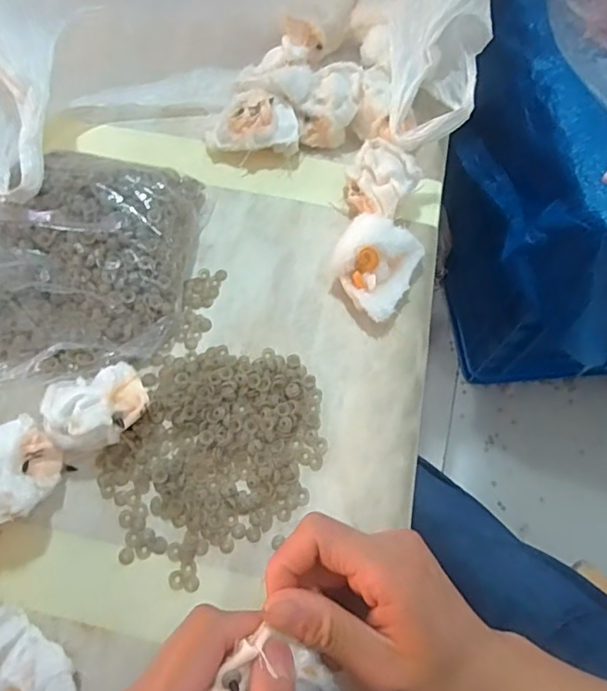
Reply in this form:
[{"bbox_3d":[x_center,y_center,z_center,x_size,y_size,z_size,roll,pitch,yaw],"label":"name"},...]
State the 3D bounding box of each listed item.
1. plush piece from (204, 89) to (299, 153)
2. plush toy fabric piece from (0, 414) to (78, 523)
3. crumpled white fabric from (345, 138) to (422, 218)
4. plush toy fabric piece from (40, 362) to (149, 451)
[{"bbox_3d":[-0.040,-0.173,0.429,0.071,0.037,0.043,-1,68,-2],"label":"plush piece"},{"bbox_3d":[-0.165,0.074,0.316,0.041,0.043,0.055,26,70,9],"label":"plush toy fabric piece"},{"bbox_3d":[0.057,-0.118,0.398,0.045,0.037,0.041,0,68,-1],"label":"crumpled white fabric"},{"bbox_3d":[-0.124,0.038,0.334,0.056,0.035,0.045,-23,70,-10],"label":"plush toy fabric piece"}]

